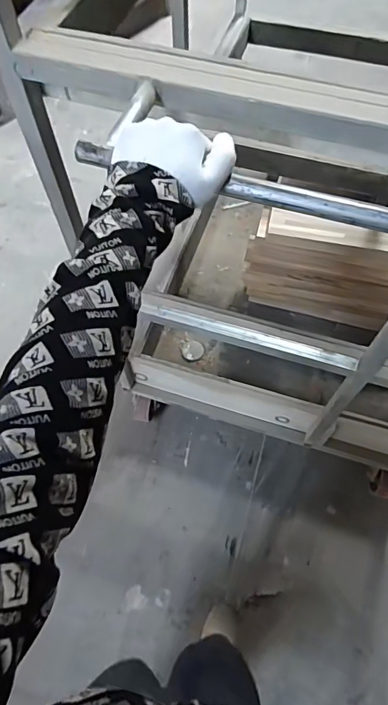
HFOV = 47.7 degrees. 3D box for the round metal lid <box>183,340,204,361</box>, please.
[{"bbox_3d":[-0.003,-0.007,1.380,0.066,0.018,0.068,-18,62,-5],"label":"round metal lid"}]

